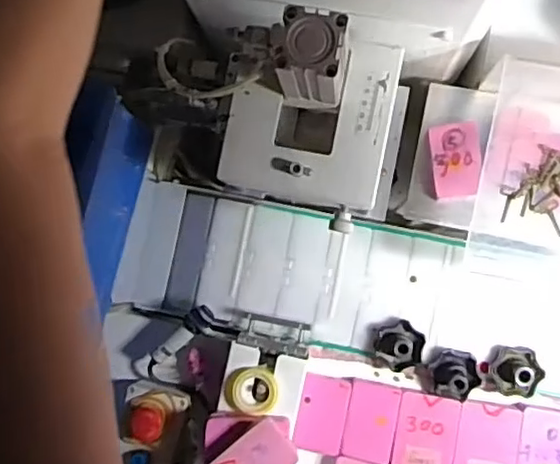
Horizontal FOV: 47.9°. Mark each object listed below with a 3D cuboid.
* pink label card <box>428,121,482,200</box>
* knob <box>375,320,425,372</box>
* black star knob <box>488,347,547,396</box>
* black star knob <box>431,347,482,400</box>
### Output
[{"bbox_3d":[0.162,-0.066,0.580,0.044,0.010,0.067,-4,86,6],"label":"pink label card"},{"bbox_3d":[0.110,0.104,0.572,0.044,0.030,0.041,36,91,7],"label":"knob"},{"bbox_3d":[0.213,0.125,0.561,0.046,0.025,0.042,4,87,6],"label":"black star knob"},{"bbox_3d":[0.160,0.129,0.566,0.042,0.026,0.042,5,87,6],"label":"black star knob"}]

